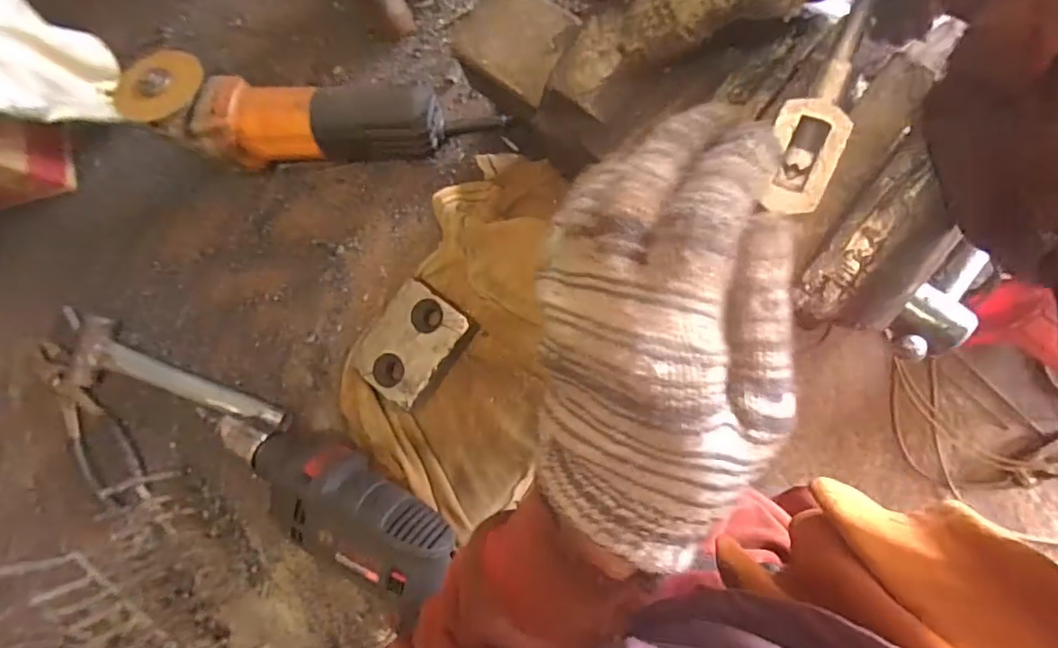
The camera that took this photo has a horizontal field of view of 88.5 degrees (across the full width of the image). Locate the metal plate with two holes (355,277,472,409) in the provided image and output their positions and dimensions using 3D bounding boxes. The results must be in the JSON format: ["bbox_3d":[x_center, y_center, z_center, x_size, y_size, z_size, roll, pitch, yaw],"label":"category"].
[{"bbox_3d":[-0.108,0.018,0.503,0.077,0.041,0.101,37,93,10],"label":"metal plate with two holes"}]

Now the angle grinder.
[{"bbox_3d":[-0.197,-0.190,0.501,0.324,0.064,0.080,2,87,-5],"label":"angle grinder"}]

